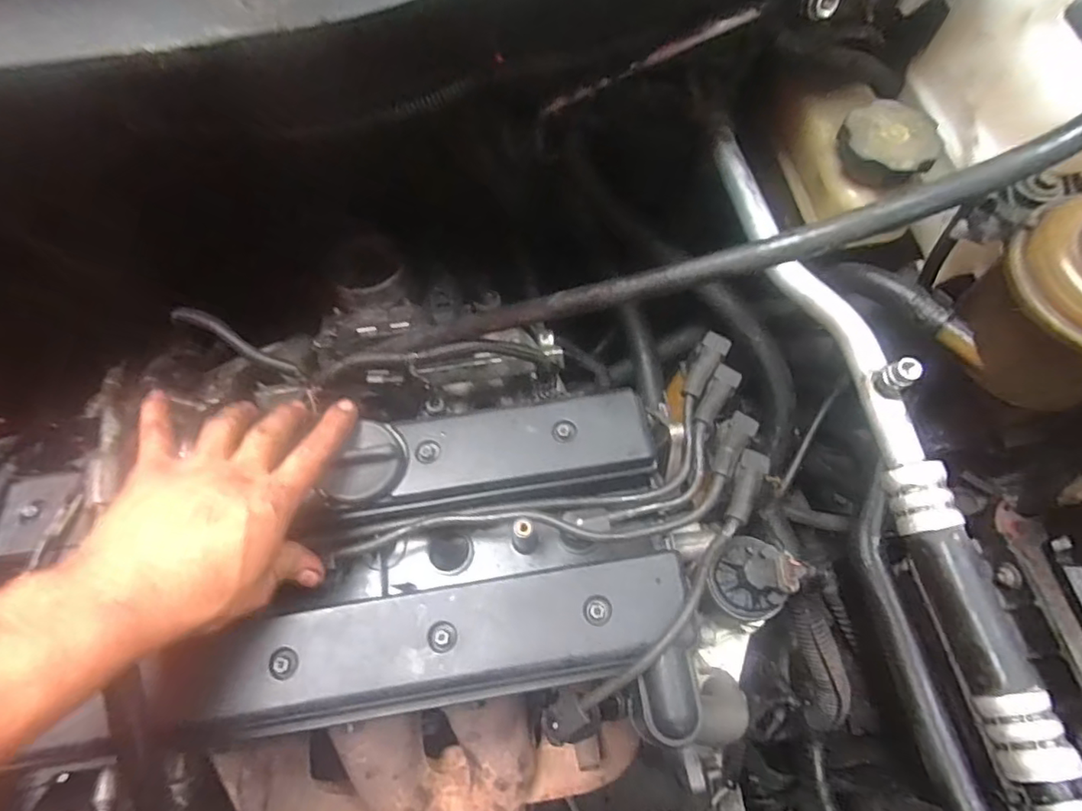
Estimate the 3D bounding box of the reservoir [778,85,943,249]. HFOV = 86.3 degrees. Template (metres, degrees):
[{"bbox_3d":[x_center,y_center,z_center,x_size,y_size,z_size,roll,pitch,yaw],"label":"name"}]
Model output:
[{"bbox_3d":[0.215,-0.176,0.395,0.067,0.064,0.115,-8,66,-1],"label":"reservoir"}]

